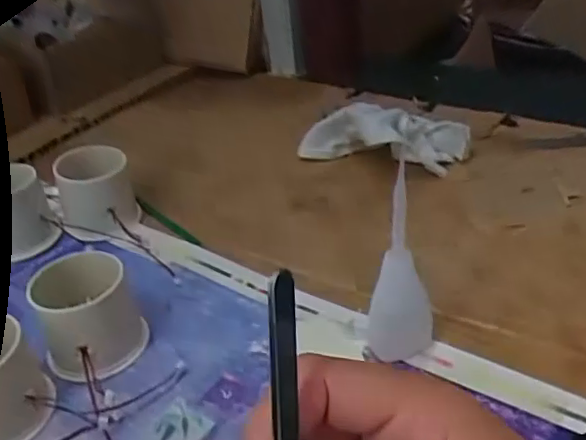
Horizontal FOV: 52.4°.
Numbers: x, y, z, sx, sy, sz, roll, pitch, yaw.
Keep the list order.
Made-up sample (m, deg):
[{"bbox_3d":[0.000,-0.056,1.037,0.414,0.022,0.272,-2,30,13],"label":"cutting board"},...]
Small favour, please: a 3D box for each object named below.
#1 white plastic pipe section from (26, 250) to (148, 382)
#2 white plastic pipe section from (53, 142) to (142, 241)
[{"bbox_3d":[-0.113,0.054,0.330,0.052,0.050,0.051,-20,37,-21],"label":"white plastic pipe section"},{"bbox_3d":[-0.138,-0.018,0.424,0.045,0.054,0.050,-7,34,-4],"label":"white plastic pipe section"}]

